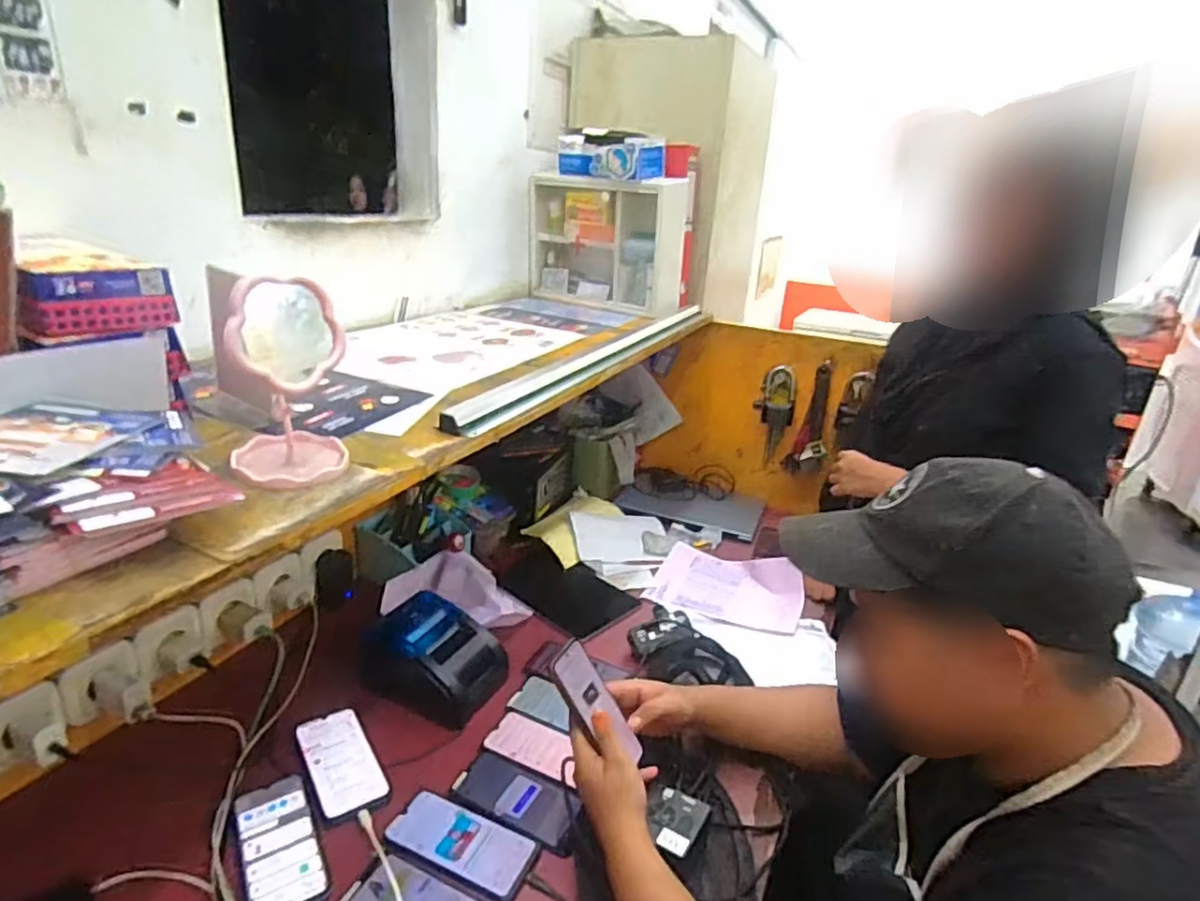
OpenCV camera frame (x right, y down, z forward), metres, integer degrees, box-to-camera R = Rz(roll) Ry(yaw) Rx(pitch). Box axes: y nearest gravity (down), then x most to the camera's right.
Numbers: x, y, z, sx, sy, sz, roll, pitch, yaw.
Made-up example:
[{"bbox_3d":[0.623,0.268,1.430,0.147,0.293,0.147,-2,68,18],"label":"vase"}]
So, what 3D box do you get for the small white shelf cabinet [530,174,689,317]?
[{"bbox_3d":[0.005,-0.454,1.469,0.343,0.252,0.113,19,25,33],"label":"small white shelf cabinet"}]

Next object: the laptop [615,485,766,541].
[{"bbox_3d":[0.206,0.130,1.530,0.316,0.027,0.207,11,22,15],"label":"laptop"}]

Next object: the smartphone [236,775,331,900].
[{"bbox_3d":[-0.340,0.417,0.709,0.071,0.006,0.163,-8,24,-30],"label":"smartphone"}]

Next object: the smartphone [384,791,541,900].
[{"bbox_3d":[-0.151,0.427,0.726,0.162,0.005,0.080,13,22,21],"label":"smartphone"}]

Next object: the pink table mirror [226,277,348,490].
[{"bbox_3d":[-0.279,-0.064,0.595,0.097,0.170,0.104,-7,24,-27],"label":"pink table mirror"}]

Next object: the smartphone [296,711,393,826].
[{"bbox_3d":[-0.316,0.378,0.811,0.076,0.010,0.153,-10,25,-33],"label":"smartphone"}]

